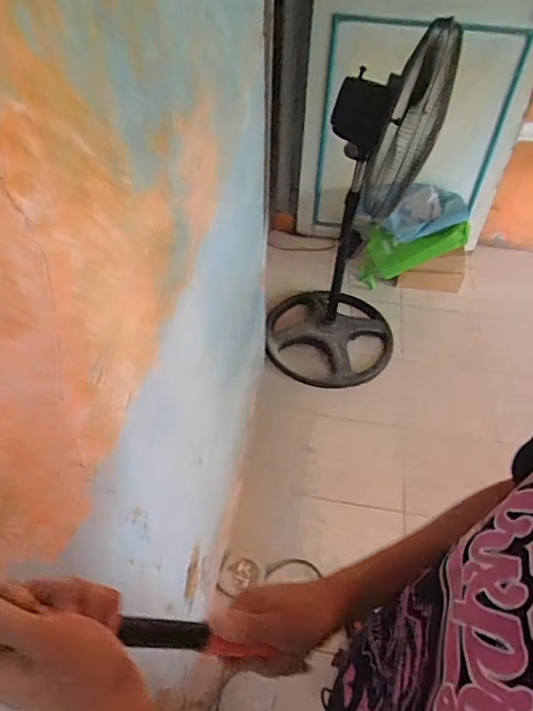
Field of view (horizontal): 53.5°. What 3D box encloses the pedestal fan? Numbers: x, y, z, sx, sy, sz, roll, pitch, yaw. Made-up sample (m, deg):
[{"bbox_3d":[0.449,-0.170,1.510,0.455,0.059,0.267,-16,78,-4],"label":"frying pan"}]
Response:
[{"bbox_3d":[0.263,-0.449,1.732,0.471,1.027,0.566,10,49,8],"label":"pedestal fan"}]

